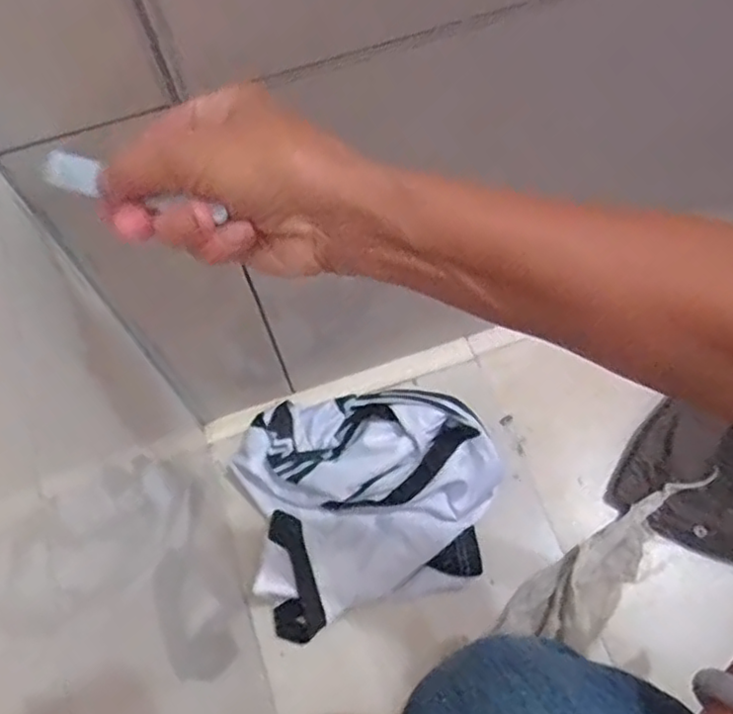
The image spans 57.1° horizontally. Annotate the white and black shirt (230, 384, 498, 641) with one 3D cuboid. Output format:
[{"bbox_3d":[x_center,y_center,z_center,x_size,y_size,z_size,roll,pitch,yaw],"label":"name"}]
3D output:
[{"bbox_3d":[0.007,0.122,0.619,0.237,0.062,0.201,-15,67,-4],"label":"white and black shirt"}]

